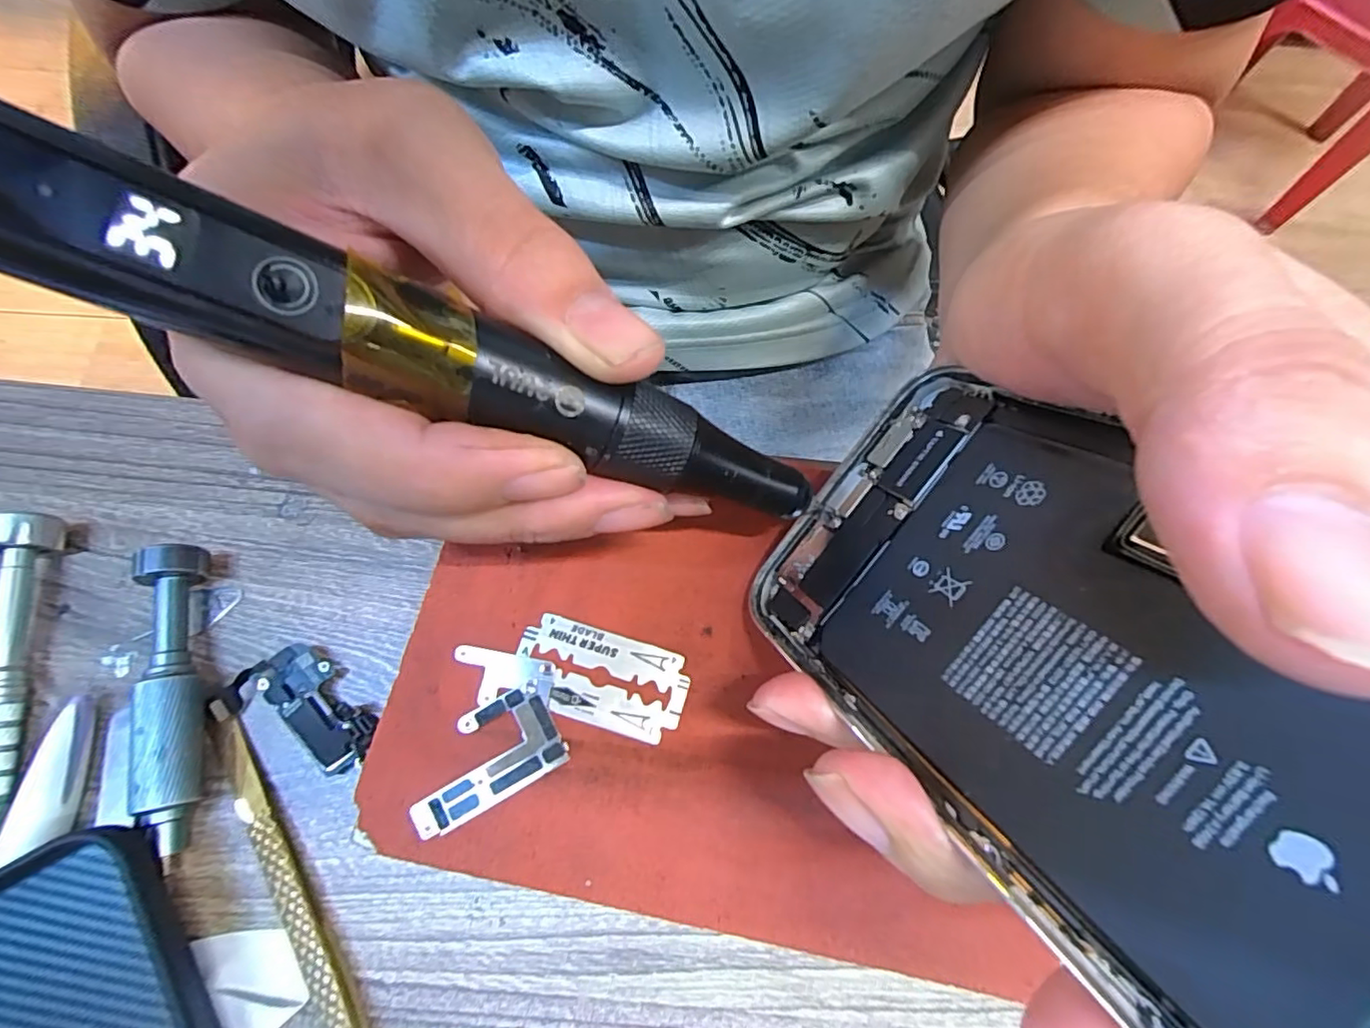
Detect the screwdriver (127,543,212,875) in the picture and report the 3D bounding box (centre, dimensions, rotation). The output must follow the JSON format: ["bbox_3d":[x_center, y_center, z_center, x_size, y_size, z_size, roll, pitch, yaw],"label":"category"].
[{"bbox_3d":[-0.144,0.050,0.172,0.014,0.012,0.084,-12,72,-6],"label":"screwdriver"}]

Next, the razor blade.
[{"bbox_3d":[-0.021,0.039,0.149,0.042,0.004,0.022,17,72,3],"label":"razor blade"}]

